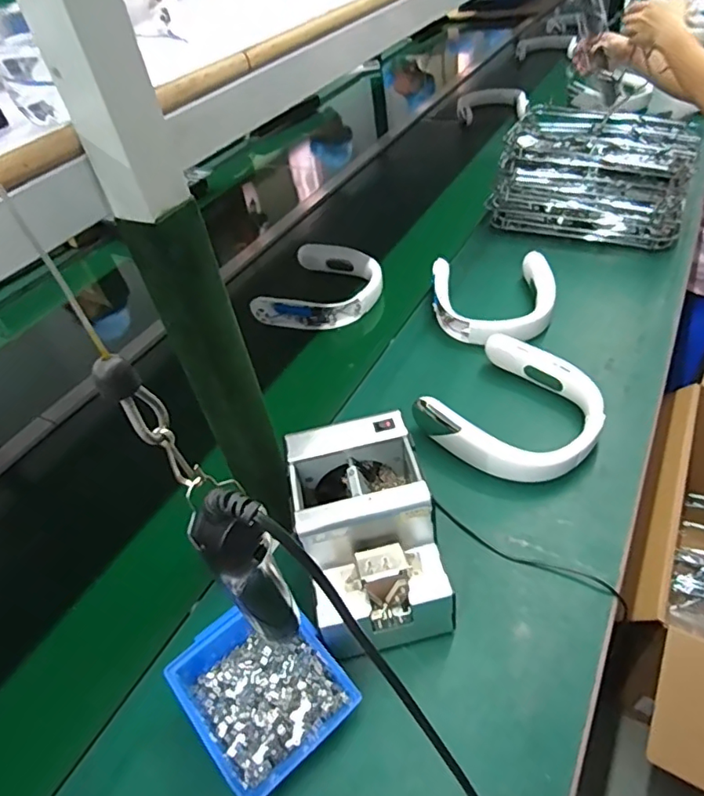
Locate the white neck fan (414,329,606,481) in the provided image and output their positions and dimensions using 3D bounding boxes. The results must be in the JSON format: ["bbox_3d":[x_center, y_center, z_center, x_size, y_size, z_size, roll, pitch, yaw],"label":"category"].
[{"bbox_3d":[0.212,0.021,0.706,0.207,0.054,0.199,-37,52,-27],"label":"white neck fan"}]

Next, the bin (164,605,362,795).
[{"bbox_3d":[-0.079,0.266,0.493,0.125,0.074,0.138,-35,51,-25],"label":"bin"}]

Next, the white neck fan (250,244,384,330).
[{"bbox_3d":[-0.048,-0.196,0.995,0.188,0.050,0.223,15,49,21],"label":"white neck fan"}]

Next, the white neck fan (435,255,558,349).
[{"bbox_3d":[0.229,-0.157,0.894,0.194,0.057,0.223,-1,45,7],"label":"white neck fan"}]

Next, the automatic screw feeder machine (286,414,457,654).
[{"bbox_3d":[0.015,0.141,0.541,0.123,0.150,0.184,-13,45,-6],"label":"automatic screw feeder machine"}]

